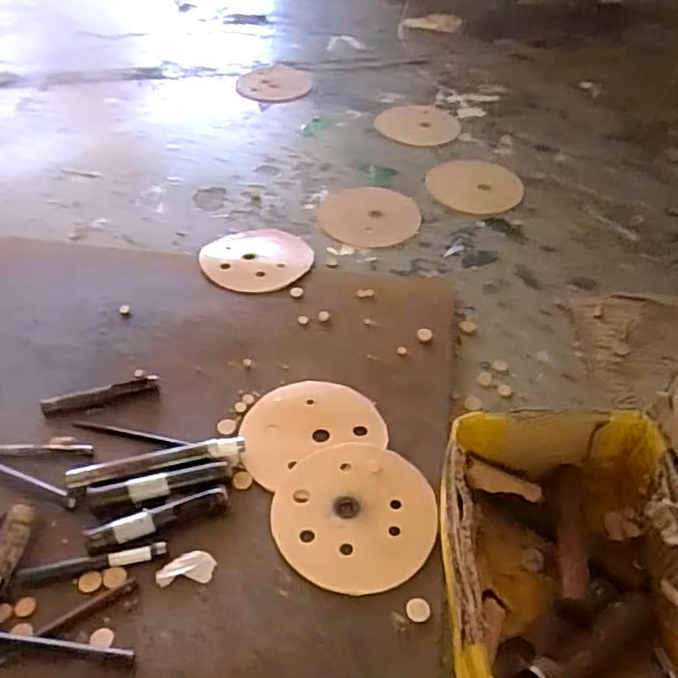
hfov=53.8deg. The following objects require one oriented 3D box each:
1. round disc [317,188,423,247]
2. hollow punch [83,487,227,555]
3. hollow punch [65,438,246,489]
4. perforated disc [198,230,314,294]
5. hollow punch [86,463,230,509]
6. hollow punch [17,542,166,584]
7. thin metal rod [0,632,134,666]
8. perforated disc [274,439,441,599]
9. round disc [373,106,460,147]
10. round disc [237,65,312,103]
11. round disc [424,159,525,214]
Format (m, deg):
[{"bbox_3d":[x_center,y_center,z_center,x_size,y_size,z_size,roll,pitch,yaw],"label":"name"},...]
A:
[{"bbox_3d":[0.032,-0.131,0.705,0.104,0.004,0.105,0,45,0],"label":"round disc"},{"bbox_3d":[-0.117,0.118,0.433,0.090,0.014,0.015,-16,47,-16],"label":"hollow punch"},{"bbox_3d":[-0.125,0.086,0.462,0.119,0.014,0.017,-10,46,-10],"label":"hollow punch"},{"bbox_3d":[-0.080,-0.077,0.652,0.106,0.007,0.101,0,45,0],"label":"perforated disc"},{"bbox_3d":[-0.121,0.100,0.450,0.092,0.012,0.015,-10,46,-10],"label":"hollow punch"},{"bbox_3d":[-0.153,0.139,0.415,0.088,0.009,0.010,-7,45,-8],"label":"hollow punch"},{"bbox_3d":[-0.160,0.175,0.379,0.086,0.008,0.009,6,45,5],"label":"thin metal rod"},{"bbox_3d":[0.010,0.114,0.443,0.103,0.006,0.105,0,45,0],"label":"perforated disc"},{"bbox_3d":[0.104,-0.277,0.860,0.112,0.004,0.101,-32,54,-29],"label":"round disc"},{"bbox_3d":[-0.088,-0.360,0.937,0.100,0.005,0.120,9,46,9],"label":"round disc"},{"bbox_3d":[0.154,-0.176,0.757,0.105,0.004,0.104,0,45,0],"label":"round disc"}]

